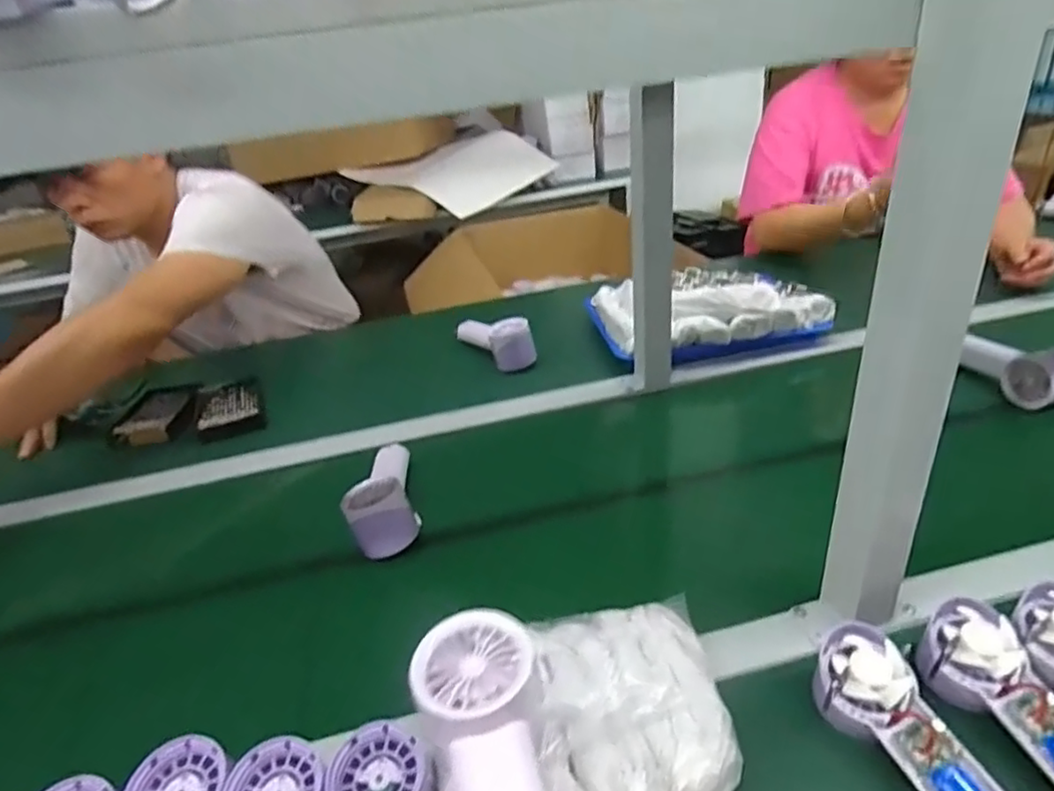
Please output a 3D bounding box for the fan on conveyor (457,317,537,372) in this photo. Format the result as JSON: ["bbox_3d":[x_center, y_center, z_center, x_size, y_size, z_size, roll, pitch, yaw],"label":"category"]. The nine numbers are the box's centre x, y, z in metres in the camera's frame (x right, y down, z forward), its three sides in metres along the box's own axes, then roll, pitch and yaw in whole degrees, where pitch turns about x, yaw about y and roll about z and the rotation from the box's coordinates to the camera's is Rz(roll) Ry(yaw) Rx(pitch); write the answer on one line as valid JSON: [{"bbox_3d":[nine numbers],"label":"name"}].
[{"bbox_3d":[-0.054,-0.095,1.018,0.070,0.062,0.161,-20,32,-22],"label":"fan on conveyor"}]

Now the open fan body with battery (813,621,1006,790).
[{"bbox_3d":[0.259,0.237,0.422,0.058,0.045,0.176,-17,45,-17],"label":"open fan body with battery"}]

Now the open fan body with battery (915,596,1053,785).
[{"bbox_3d":[0.340,0.224,0.432,0.058,0.049,0.175,-15,44,-14],"label":"open fan body with battery"}]

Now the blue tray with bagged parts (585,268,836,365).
[{"bbox_3d":[0.274,-0.145,1.004,0.323,0.086,0.211,-10,30,-6],"label":"blue tray with bagged parts"}]

